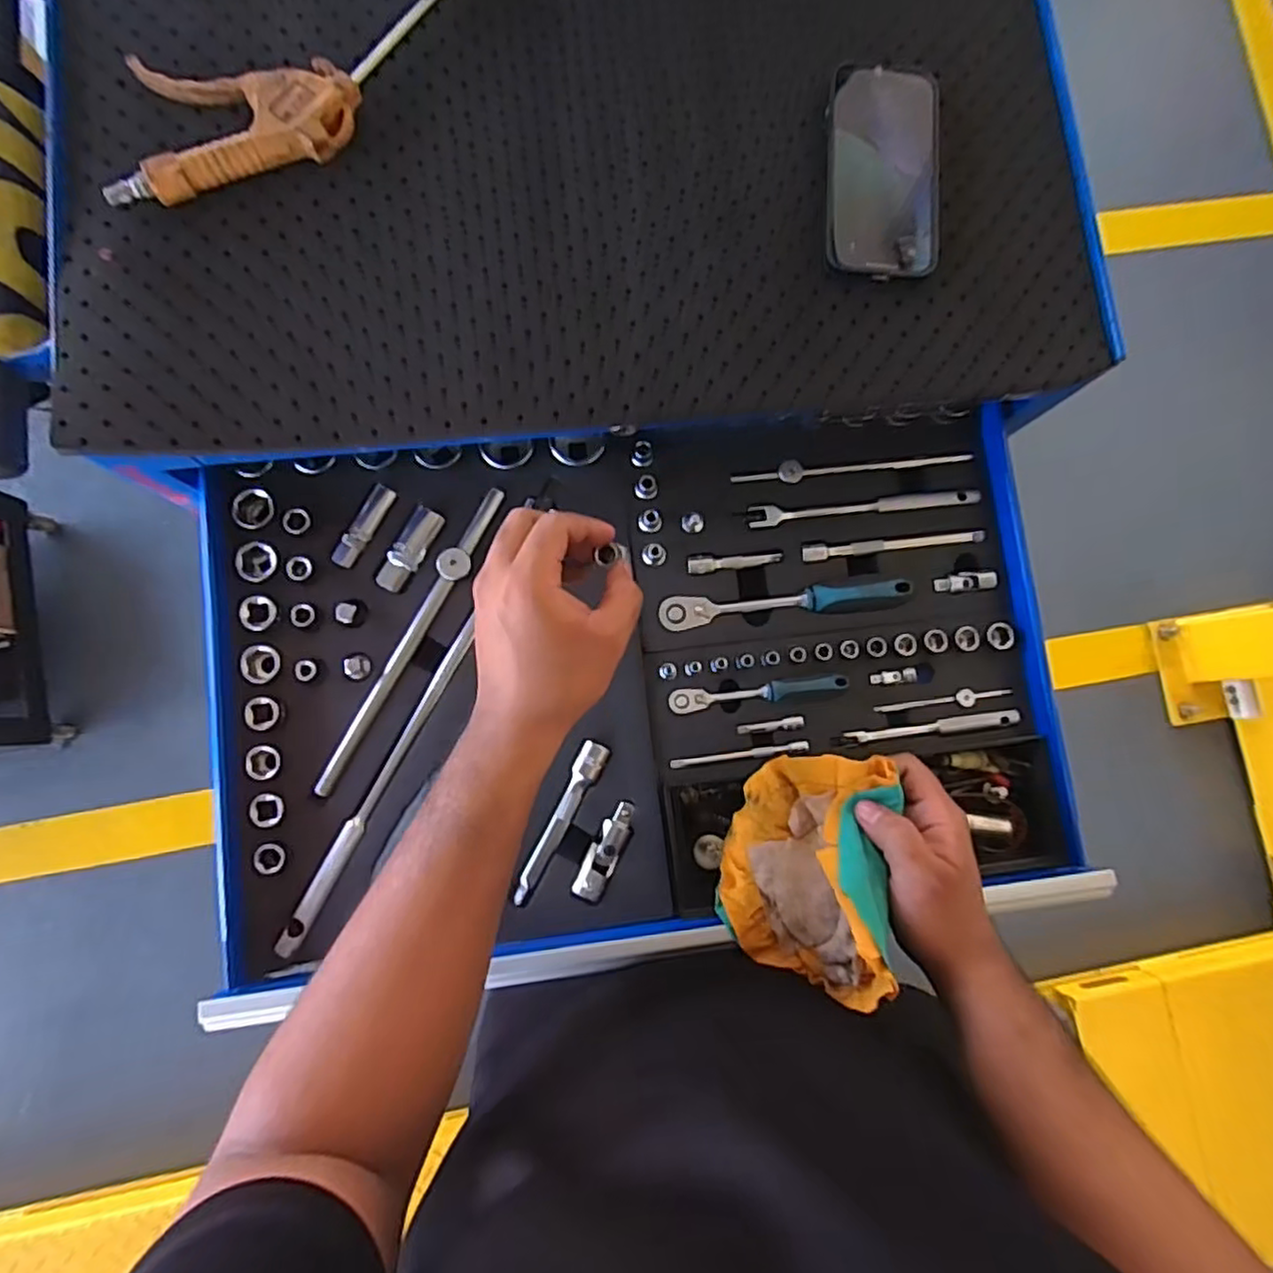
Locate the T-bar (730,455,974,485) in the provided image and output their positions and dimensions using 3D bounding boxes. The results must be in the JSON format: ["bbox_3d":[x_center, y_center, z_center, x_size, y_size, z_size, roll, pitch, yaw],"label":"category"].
[{"bbox_3d":[0.166,-0.132,0.527,0.188,0.014,0.017,-9,84,-5],"label":"T-bar"}]

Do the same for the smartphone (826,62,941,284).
[{"bbox_3d":[0.167,-0.322,0.456,0.077,0.016,0.164,2,83,-4],"label":"smartphone"}]

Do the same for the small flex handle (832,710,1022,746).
[{"bbox_3d":[0.215,0.068,0.502,0.139,0.009,0.011,-6,84,-4],"label":"small flex handle"}]

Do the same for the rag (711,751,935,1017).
[{"bbox_3d":[0.107,0.143,0.433,0.046,0.134,0.139,14,83,-41],"label":"rag"}]

